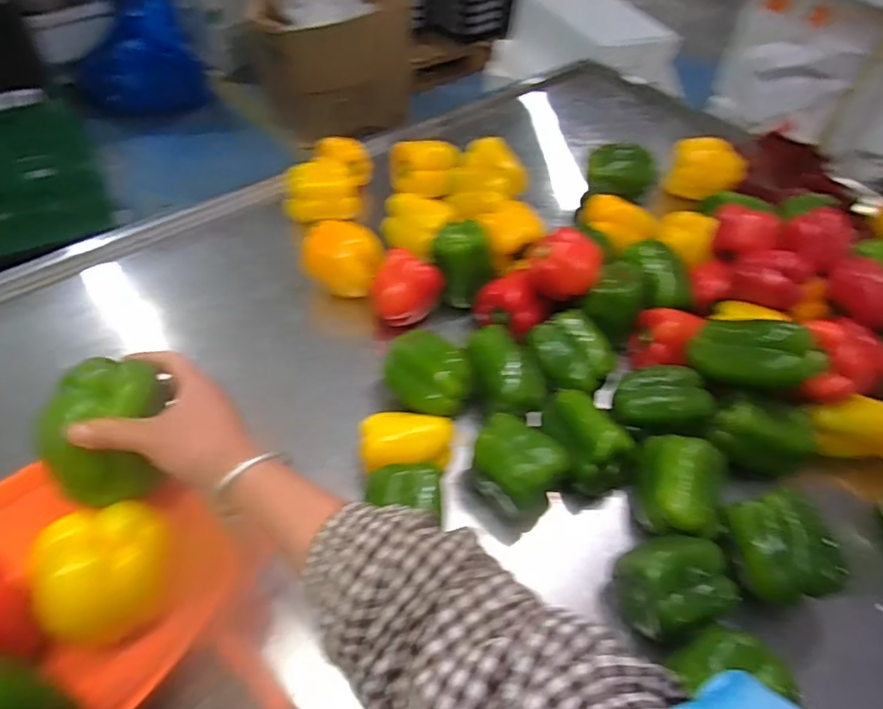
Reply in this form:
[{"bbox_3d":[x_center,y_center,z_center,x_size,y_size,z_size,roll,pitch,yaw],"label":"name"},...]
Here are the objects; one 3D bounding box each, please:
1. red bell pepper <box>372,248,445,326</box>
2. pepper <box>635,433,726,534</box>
[{"bbox_3d":[-0.050,-0.088,0.718,0.076,0.072,0.074,2,51,-3],"label":"red bell pepper"},{"bbox_3d":[0.245,0.139,0.564,0.091,0.071,0.091,10,51,4],"label":"pepper"}]

